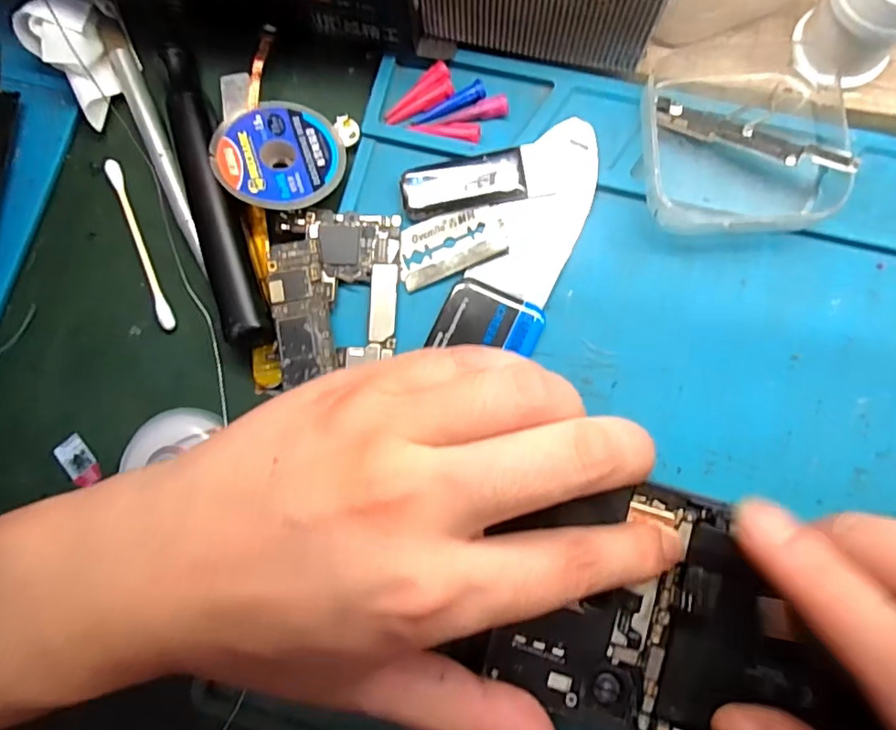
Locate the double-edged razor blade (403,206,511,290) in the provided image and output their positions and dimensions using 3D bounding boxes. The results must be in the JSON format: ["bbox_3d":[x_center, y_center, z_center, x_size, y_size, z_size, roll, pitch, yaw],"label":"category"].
[{"bbox_3d":[0.002,-0.043,0.205,0.041,0.004,0.022,-20,81,1],"label":"double-edged razor blade"}]

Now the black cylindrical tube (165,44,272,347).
[{"bbox_3d":[-0.085,-0.062,0.206,0.016,0.012,0.116,-18,81,2],"label":"black cylindrical tube"}]

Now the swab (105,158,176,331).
[{"bbox_3d":[-0.115,-0.045,0.213,0.005,0.004,0.071,-23,80,1],"label":"swab"}]

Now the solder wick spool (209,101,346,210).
[{"bbox_3d":[-0.061,-0.075,0.208,0.044,0.009,0.044,3,72,-10],"label":"solder wick spool"}]

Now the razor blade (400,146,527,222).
[{"bbox_3d":[0.005,-0.065,0.204,0.044,0.006,0.019,-10,81,3],"label":"razor blade"}]

